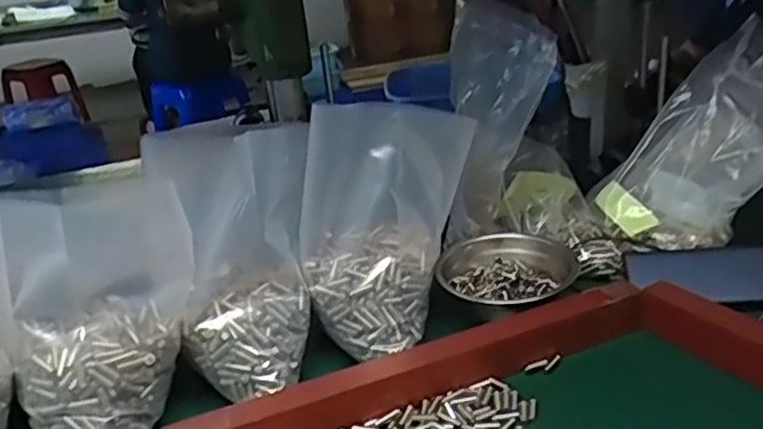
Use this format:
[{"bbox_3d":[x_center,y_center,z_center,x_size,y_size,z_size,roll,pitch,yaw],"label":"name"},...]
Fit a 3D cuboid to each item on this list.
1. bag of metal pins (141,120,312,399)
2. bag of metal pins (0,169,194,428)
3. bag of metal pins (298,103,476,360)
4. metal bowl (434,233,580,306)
[{"bbox_3d":[-0.111,0.031,0.553,0.113,0.195,0.099,-10,25,-10],"label":"bag of metal pins"},{"bbox_3d":[-0.218,0.070,0.526,0.102,0.196,0.132,17,32,39],"label":"bag of metal pins"},{"bbox_3d":[0.010,-0.005,0.615,0.089,0.204,0.170,10,28,29],"label":"bag of metal pins"},{"bbox_3d":[0.115,0.055,0.649,0.114,0.035,0.104,-4,24,2],"label":"metal bowl"}]

